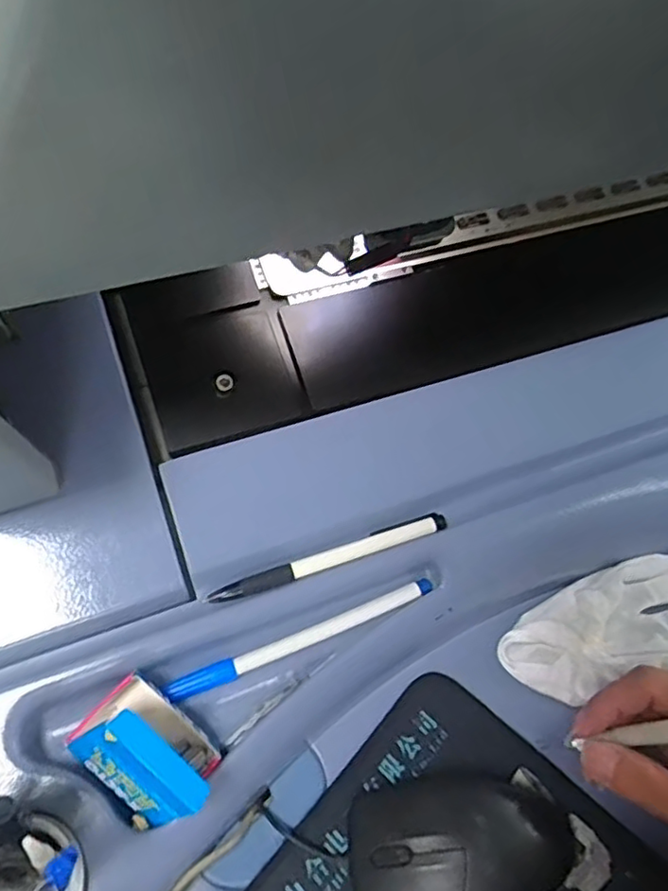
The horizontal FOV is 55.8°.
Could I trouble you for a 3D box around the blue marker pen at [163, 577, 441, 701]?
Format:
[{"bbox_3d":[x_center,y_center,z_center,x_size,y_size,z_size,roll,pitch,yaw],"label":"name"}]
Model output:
[{"bbox_3d":[-0.015,0.103,0.334,0.146,0.011,0.011,-18,58,-15],"label":"blue marker pen"}]

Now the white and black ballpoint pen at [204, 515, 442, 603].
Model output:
[{"bbox_3d":[-0.001,0.060,0.339,0.130,0.013,0.012,-16,57,-14],"label":"white and black ballpoint pen"}]

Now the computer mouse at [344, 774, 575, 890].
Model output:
[{"bbox_3d":[0.064,0.196,0.309,0.111,0.032,0.057,-4,55,-6],"label":"computer mouse"}]

